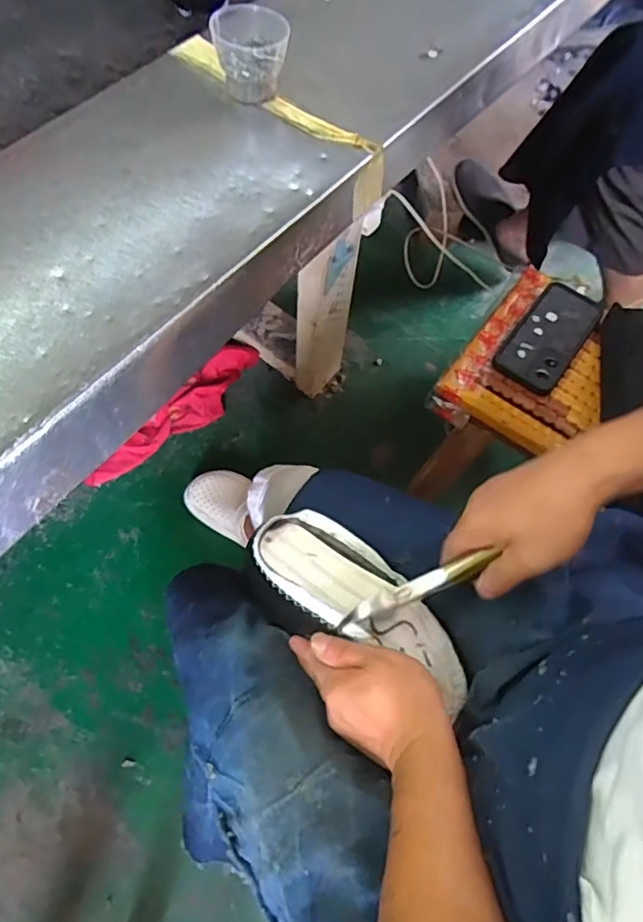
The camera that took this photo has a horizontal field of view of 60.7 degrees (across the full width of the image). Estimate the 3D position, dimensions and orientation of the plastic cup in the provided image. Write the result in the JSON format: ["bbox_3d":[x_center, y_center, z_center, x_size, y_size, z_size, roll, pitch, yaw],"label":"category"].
[{"bbox_3d":[-0.060,-0.351,0.477,0.063,0.054,0.062,1,67,-3],"label":"plastic cup"}]

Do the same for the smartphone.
[{"bbox_3d":[0.289,-0.160,0.691,0.078,0.010,0.170,36,69,11],"label":"smartphone"}]

